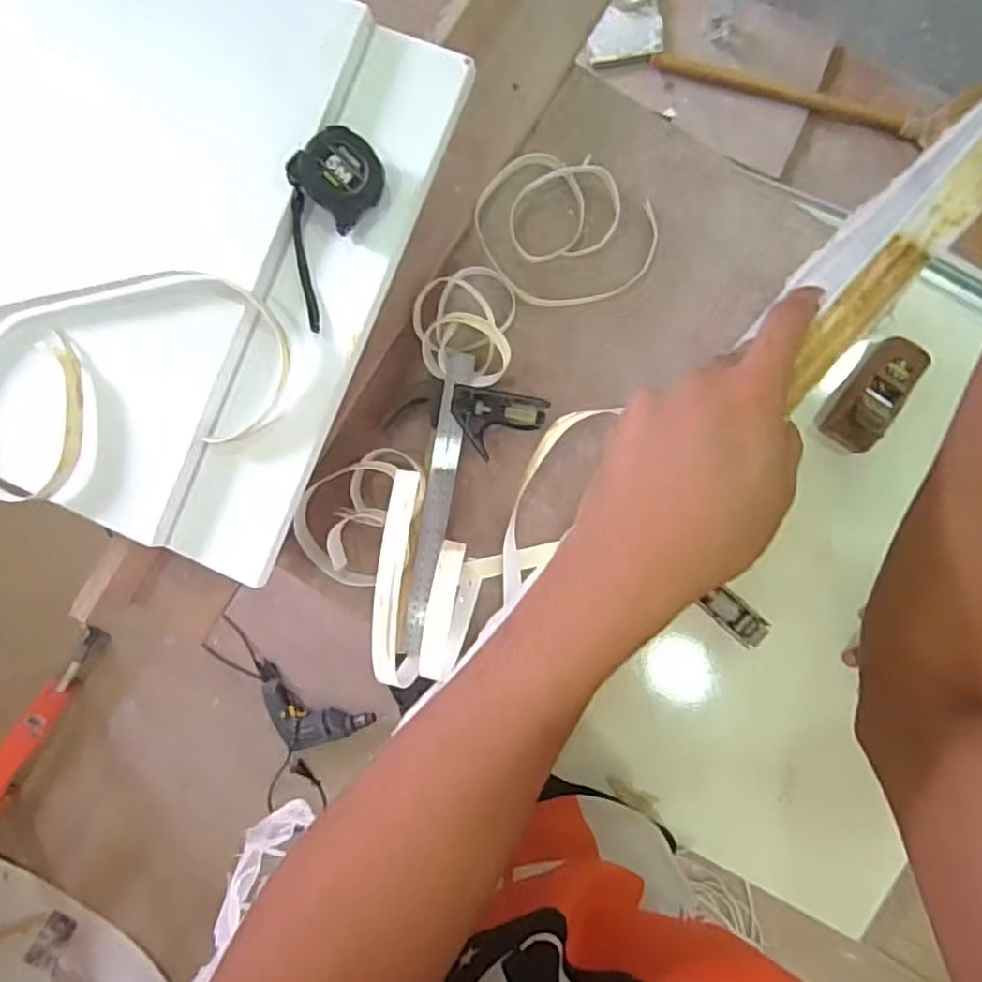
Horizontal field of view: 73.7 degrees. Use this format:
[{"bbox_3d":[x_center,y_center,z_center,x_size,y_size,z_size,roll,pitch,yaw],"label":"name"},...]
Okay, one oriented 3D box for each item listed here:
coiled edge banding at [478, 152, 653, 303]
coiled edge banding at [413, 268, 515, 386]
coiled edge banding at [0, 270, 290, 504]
[{"bbox_3d":[0.077,-0.267,0.667,0.176,0.025,0.145,-6,92,3],"label":"coiled edge banding"},{"bbox_3d":[-0.029,-0.167,0.655,0.102,0.046,0.121,3,92,3],"label":"coiled edge banding"},{"bbox_3d":[-0.338,-0.102,0.579,0.323,0.037,0.173,-18,91,3],"label":"coiled edge banding"}]

